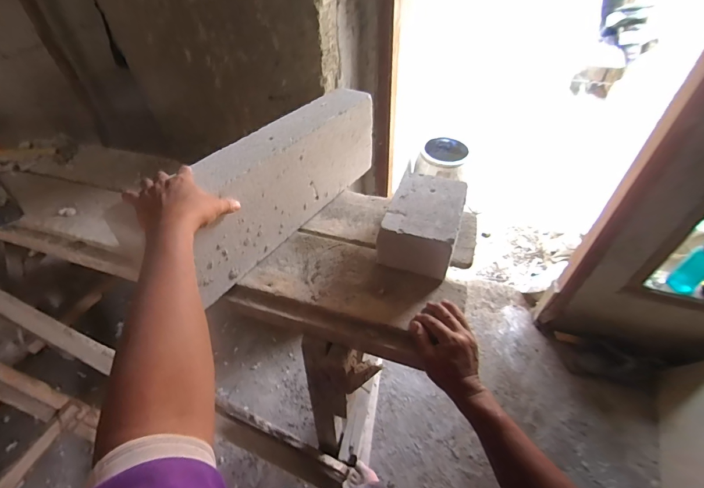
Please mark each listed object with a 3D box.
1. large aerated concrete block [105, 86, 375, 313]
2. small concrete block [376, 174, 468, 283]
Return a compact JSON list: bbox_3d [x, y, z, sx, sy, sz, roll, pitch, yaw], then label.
[{"bbox_3d":[-0.139,-0.139,0.698,0.093,0.201,0.521,25,55,25],"label":"large aerated concrete block"},{"bbox_3d":[0.147,-0.041,0.682,0.138,0.097,0.200,15,49,18],"label":"small concrete block"}]

